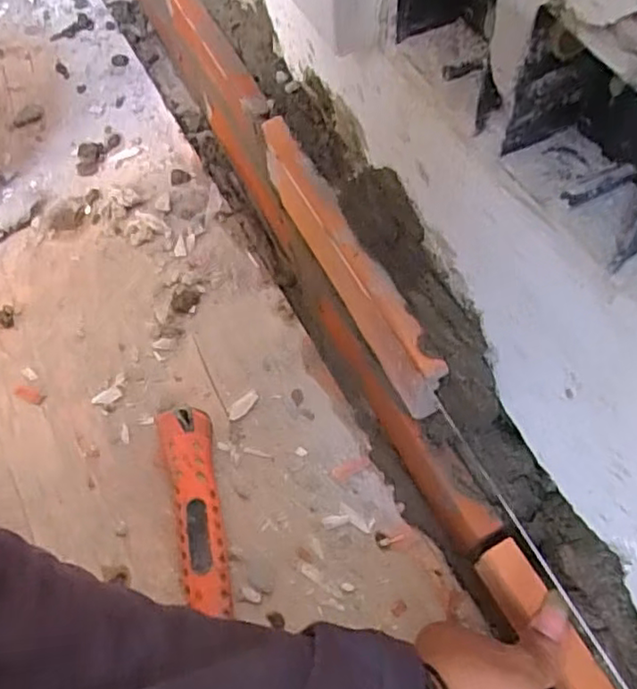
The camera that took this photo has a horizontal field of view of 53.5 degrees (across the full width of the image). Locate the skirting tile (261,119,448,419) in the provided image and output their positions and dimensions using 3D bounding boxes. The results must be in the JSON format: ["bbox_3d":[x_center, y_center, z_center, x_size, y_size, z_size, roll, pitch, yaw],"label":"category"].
[{"bbox_3d":[0.014,-0.056,0.418,0.022,0.068,0.221,-24,61,-10],"label":"skirting tile"}]

